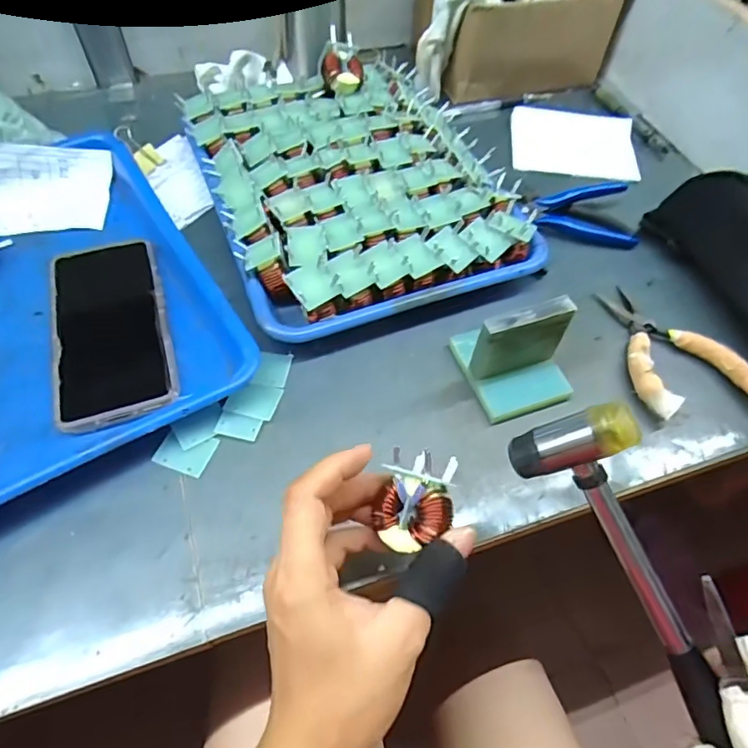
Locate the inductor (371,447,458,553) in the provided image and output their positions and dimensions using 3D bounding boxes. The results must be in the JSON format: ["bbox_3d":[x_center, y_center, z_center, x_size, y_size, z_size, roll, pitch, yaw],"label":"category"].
[{"bbox_3d":[0.021,0.064,0.264,0.037,0.029,0.044,15,59,7],"label":"inductor"}]

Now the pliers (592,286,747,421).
[{"bbox_3d":[0.232,-0.025,0.403,0.092,0.021,0.124,-6,59,-6],"label":"pliers"}]

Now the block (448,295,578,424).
[{"bbox_3d":[0.102,-0.018,0.368,0.067,0.066,0.071,-18,61,-13],"label":"block"}]

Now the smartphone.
[{"bbox_3d":[-0.198,-0.036,0.395,0.080,0.011,0.169,-16,60,-12],"label":"smartphone"}]

